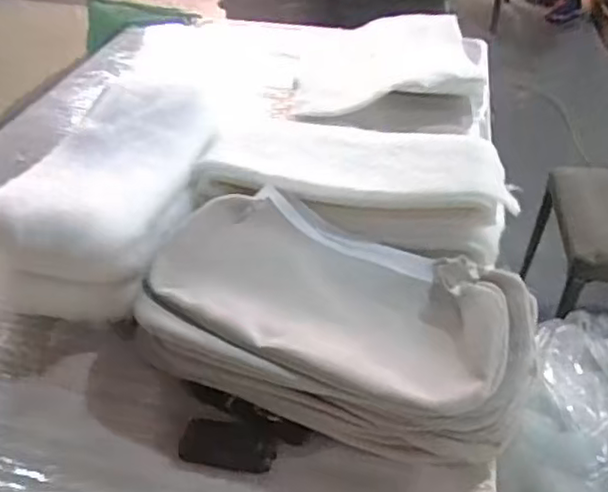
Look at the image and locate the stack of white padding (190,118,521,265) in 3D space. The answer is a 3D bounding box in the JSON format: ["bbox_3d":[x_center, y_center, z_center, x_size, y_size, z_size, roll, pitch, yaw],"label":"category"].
[{"bbox_3d":[0.086,-0.112,1.050,0.472,0.095,0.237,11,39,13],"label":"stack of white padding"}]

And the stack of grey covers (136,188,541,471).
[{"bbox_3d":[0.049,0.085,0.852,0.472,0.122,0.316,12,40,13],"label":"stack of grey covers"}]

